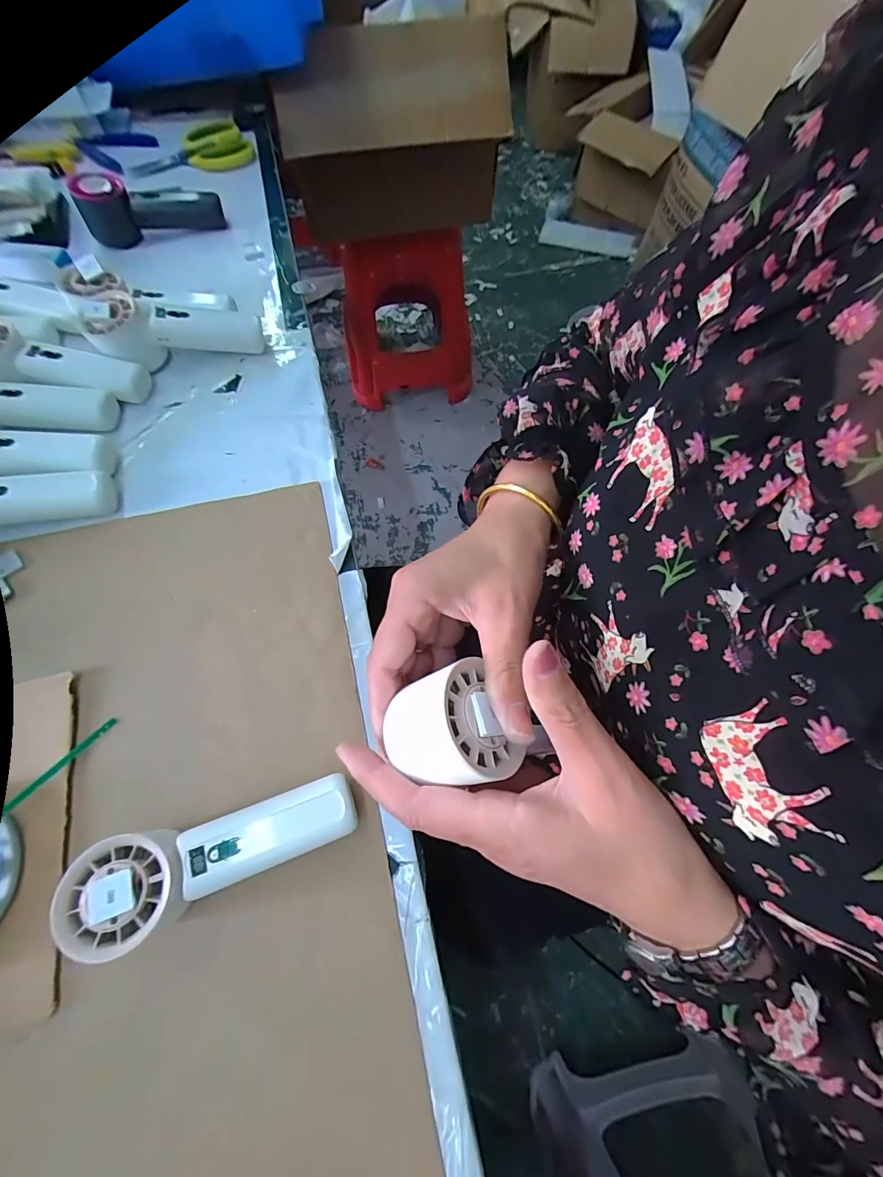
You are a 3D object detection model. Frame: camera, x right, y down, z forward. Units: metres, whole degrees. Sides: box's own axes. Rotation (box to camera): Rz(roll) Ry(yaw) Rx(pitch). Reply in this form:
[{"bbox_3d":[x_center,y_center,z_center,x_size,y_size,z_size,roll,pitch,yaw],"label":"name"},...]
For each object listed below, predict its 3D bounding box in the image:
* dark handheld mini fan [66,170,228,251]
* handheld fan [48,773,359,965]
[{"bbox_3d":[-0.354,-0.469,0.523,0.153,0.051,0.060,-30,72,-14],"label":"dark handheld mini fan"},{"bbox_3d":[-0.131,0.162,0.262,0.155,0.055,0.053,-14,68,-8],"label":"handheld fan"}]

